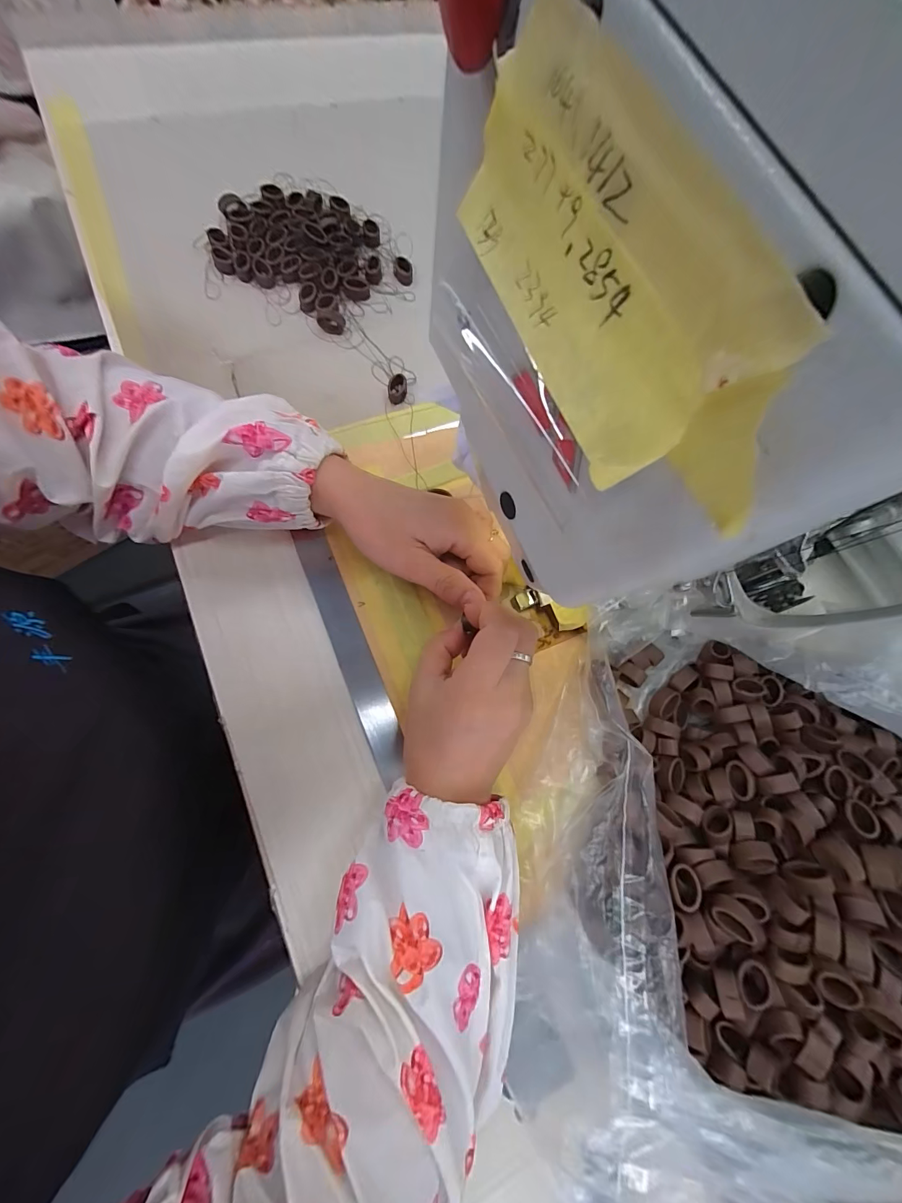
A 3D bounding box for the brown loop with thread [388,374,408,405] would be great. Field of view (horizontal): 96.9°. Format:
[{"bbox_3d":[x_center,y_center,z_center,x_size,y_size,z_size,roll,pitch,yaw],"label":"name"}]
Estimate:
[{"bbox_3d":[-0.042,-0.169,0.318,0.014,0.008,0.022,4,75,-5],"label":"brown loop with thread"}]

